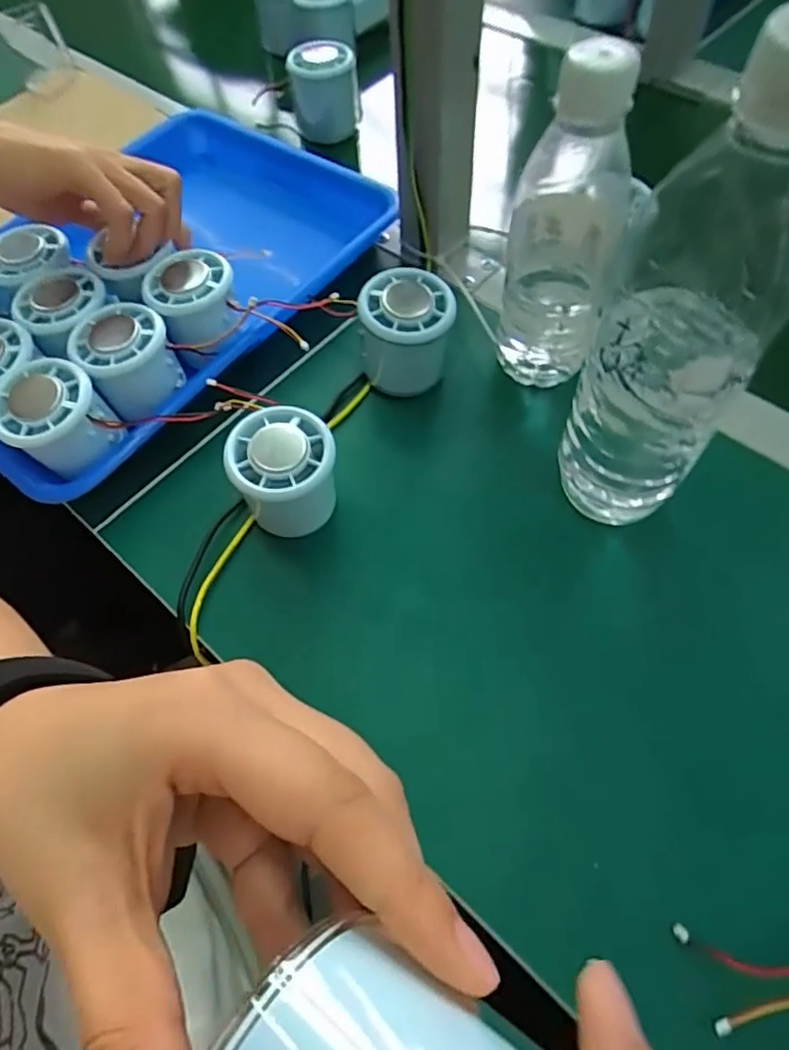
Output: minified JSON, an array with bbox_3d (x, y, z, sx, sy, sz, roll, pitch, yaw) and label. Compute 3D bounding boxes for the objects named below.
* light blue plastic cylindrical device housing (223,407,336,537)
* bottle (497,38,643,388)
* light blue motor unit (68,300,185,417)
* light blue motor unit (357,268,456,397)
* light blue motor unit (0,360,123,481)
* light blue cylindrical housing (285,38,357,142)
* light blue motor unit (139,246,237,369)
[{"bbox_3d":[-0.059,-0.026,0.333,0.056,0.061,0.054,-7,61,-1],"label":"light blue plastic cylindrical device housing"},{"bbox_3d":[0.092,-0.157,0.326,0.055,0.177,0.058,6,62,6],"label":"bottle"},{"bbox_3d":[-0.165,-0.103,0.371,0.054,0.041,0.052,-34,65,-15],"label":"light blue motor unit"},{"bbox_3d":[0.006,-0.110,0.372,0.061,0.065,0.064,-3,61,1],"label":"light blue motor unit"},{"bbox_3d":[-0.197,-0.061,0.349,0.057,0.046,0.055,-32,65,-14],"label":"light blue motor unit"},{"bbox_3d":[-0.062,-0.376,0.521,0.054,0.073,0.043,-15,62,-5],"label":"light blue cylindrical housing"},{"bbox_3d":[-0.128,-0.143,0.383,0.055,0.036,0.063,-27,64,-12],"label":"light blue motor unit"}]

